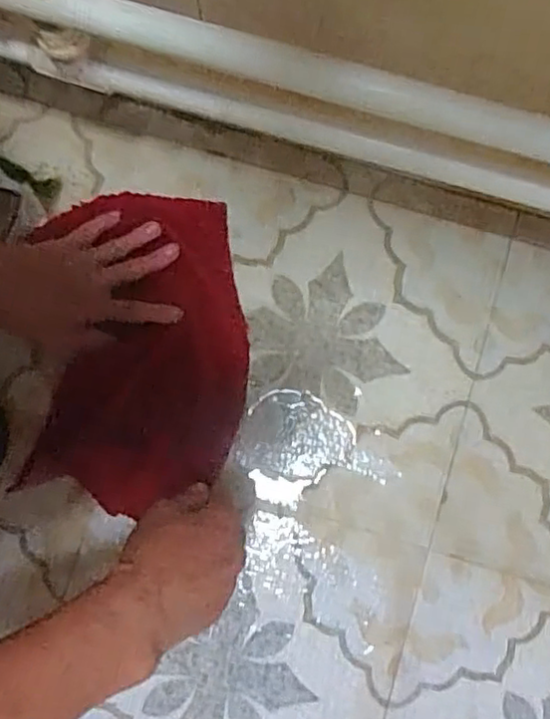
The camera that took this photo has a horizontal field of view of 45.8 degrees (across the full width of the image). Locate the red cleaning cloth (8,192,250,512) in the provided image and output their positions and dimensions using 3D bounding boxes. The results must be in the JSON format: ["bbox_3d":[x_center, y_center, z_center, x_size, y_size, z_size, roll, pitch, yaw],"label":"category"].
[{"bbox_3d":[-0.126,-0.010,0.598,0.193,0.039,0.280,-4,79,0],"label":"red cleaning cloth"}]

